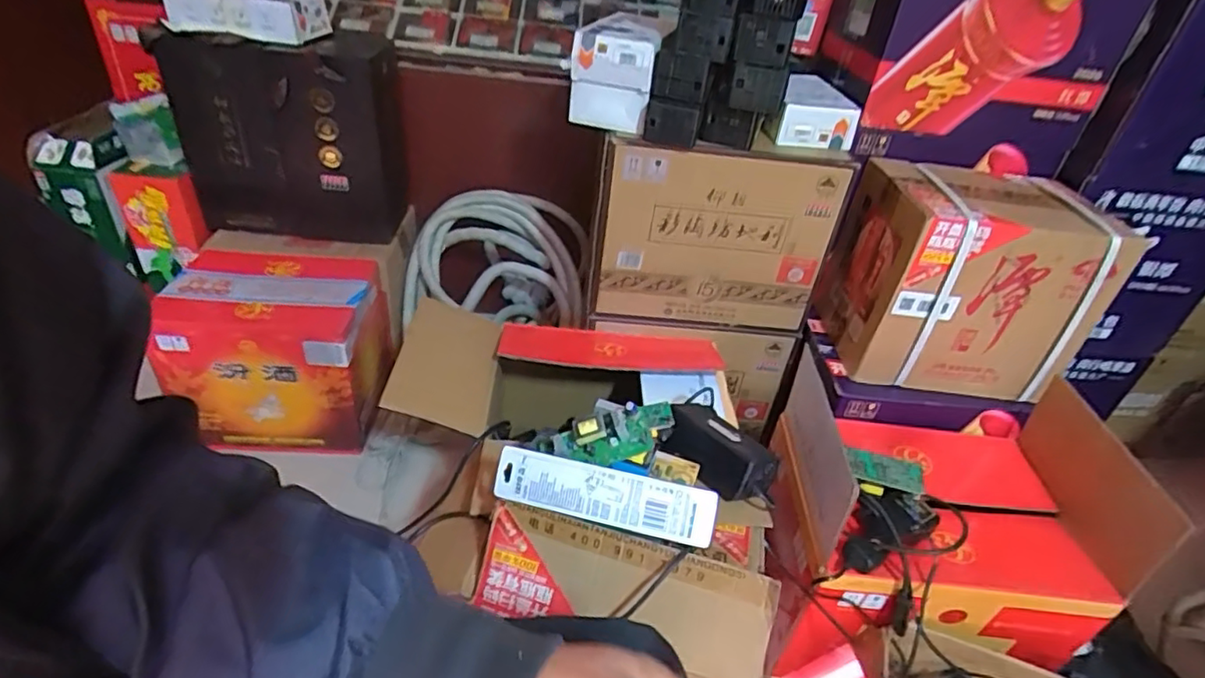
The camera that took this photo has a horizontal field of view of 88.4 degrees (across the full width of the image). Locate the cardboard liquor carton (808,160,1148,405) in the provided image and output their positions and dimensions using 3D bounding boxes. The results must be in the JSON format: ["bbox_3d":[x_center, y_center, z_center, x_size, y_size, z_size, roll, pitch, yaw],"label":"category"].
[{"bbox_3d":[0.563,-0.100,0.996,0.339,0.282,0.236,8,36,1],"label":"cardboard liquor carton"}]

